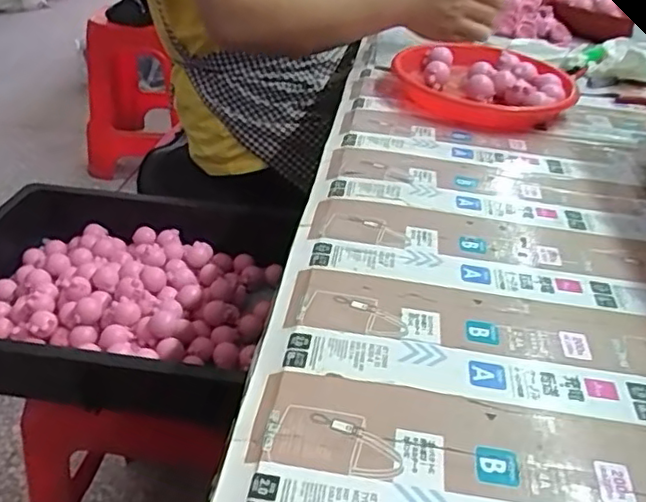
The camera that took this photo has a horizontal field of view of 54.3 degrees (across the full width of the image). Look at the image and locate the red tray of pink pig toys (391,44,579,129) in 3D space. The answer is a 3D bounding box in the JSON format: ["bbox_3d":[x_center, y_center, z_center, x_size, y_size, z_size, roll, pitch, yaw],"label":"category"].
[{"bbox_3d":[0.182,-0.204,0.723,0.192,0.031,0.219,12,35,9],"label":"red tray of pink pig toys"}]

